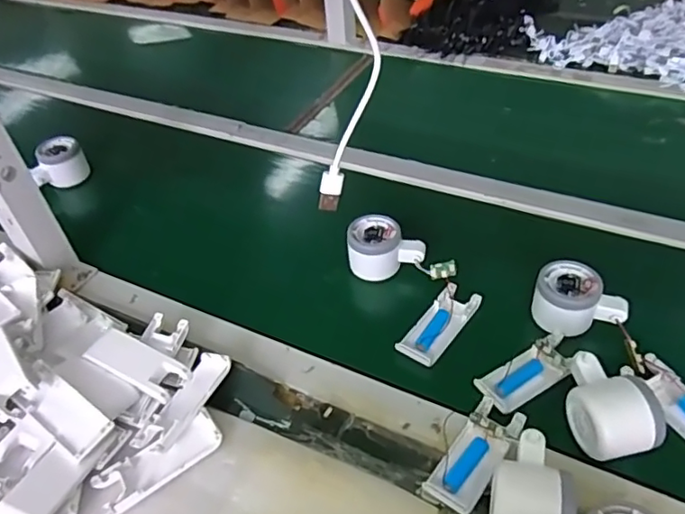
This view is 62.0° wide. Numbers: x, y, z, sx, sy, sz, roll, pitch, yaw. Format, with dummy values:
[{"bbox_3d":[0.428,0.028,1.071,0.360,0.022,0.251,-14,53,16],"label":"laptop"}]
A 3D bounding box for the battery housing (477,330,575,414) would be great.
[{"bbox_3d":[0.173,0.106,0.523,0.102,0.011,0.040,-25,48,-19],"label":"battery housing"}]

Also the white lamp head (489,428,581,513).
[{"bbox_3d":[0.140,0.174,0.418,0.057,0.050,0.082,11,47,16],"label":"white lamp head"}]

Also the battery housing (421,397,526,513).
[{"bbox_3d":[0.110,0.159,0.465,0.039,0.016,0.104,26,53,28],"label":"battery housing"}]

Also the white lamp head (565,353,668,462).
[{"bbox_3d":[0.212,0.122,0.462,0.050,0.057,0.082,-22,47,-16],"label":"white lamp head"}]

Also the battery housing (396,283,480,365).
[{"bbox_3d":[0.098,0.067,0.574,0.038,0.010,0.103,27,53,29],"label":"battery housing"}]

